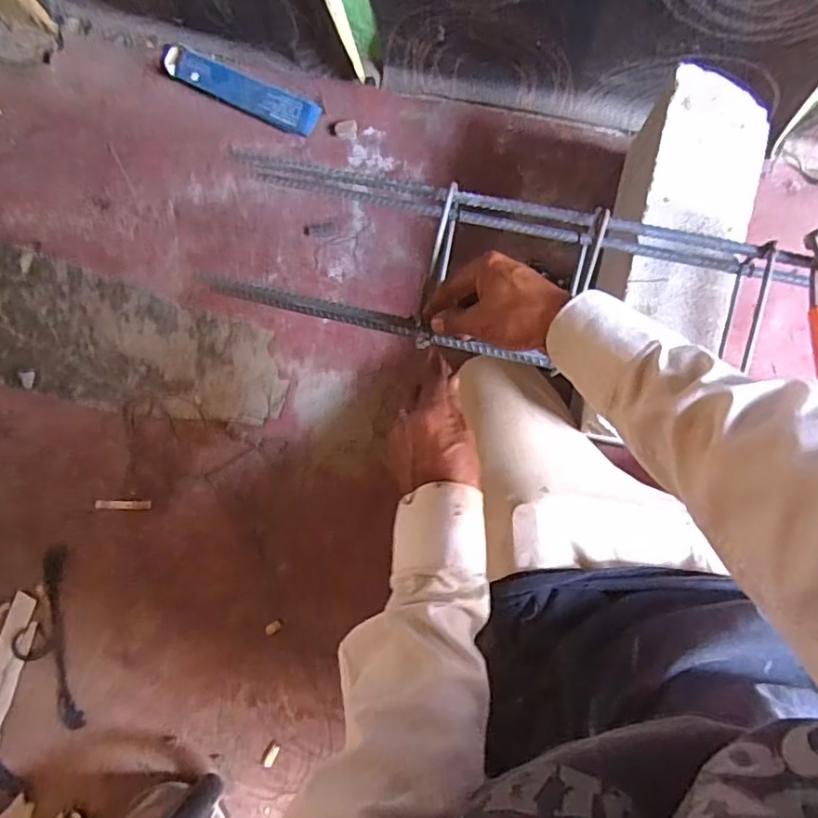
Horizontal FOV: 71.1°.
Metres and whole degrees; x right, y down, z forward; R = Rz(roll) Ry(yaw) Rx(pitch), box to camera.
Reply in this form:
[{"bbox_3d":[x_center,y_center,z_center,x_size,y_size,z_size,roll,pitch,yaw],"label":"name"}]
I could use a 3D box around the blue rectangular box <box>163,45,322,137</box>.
[{"bbox_3d":[-0.244,-0.455,0.816,0.246,0.011,0.050,26,91,7],"label":"blue rectangular box"}]

